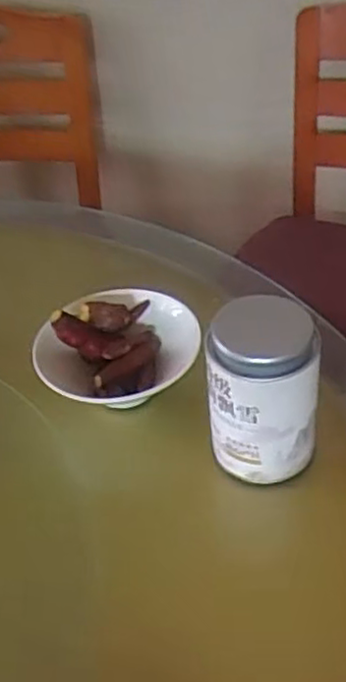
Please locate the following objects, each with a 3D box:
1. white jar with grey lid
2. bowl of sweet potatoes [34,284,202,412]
[{"bbox_3d":[0.084,0.047,0.665,0.102,0.157,0.090,-1,41,7],"label":"white jar with grey lid"},{"bbox_3d":[-0.059,0.016,0.773,0.177,0.072,0.168,-4,41,3],"label":"bowl of sweet potatoes"}]

